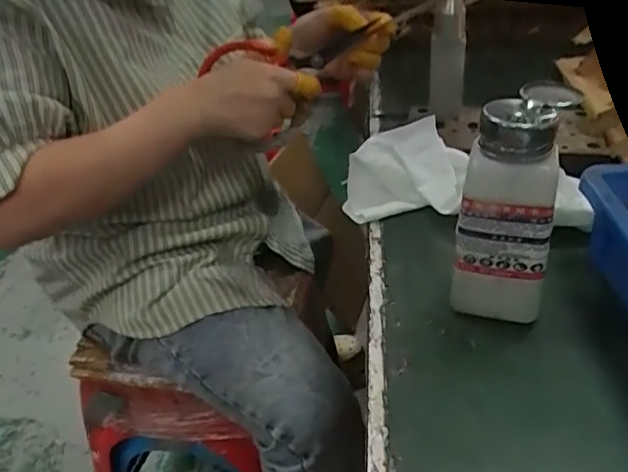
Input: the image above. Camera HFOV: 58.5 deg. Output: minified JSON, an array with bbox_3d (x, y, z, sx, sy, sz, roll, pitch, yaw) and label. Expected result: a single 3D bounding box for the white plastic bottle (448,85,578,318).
[{"bbox_3d":[0.114,-0.016,0.327,0.049,0.130,0.059,10,36,20],"label":"white plastic bottle"}]

